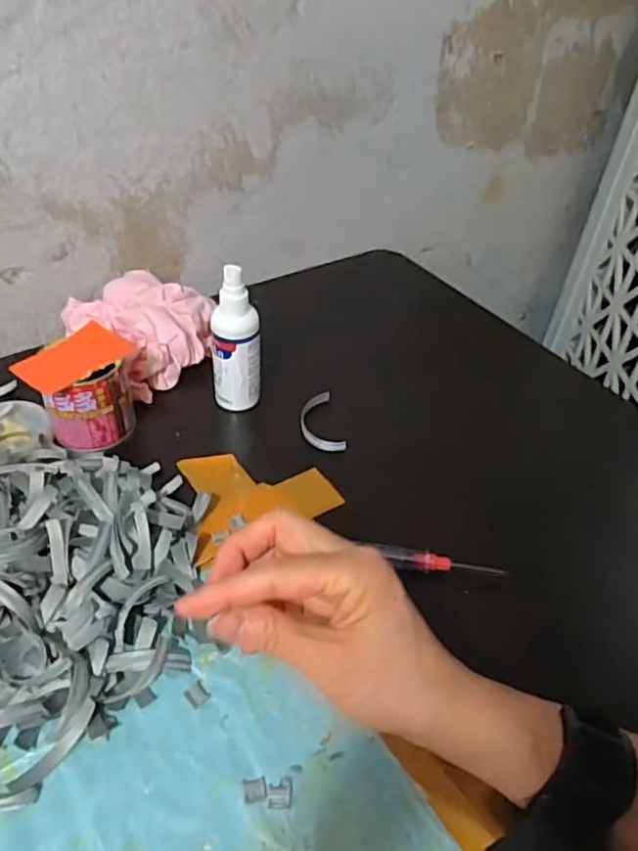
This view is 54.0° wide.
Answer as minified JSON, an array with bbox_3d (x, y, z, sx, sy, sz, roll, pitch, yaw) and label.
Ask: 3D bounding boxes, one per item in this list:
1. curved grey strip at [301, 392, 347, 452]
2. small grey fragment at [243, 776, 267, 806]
[{"bbox_3d":[0.000,-0.001,0.545,0.031,0.012,0.068,-6,44,-13],"label":"curved grey strip"},{"bbox_3d":[-0.034,0.192,0.331,0.012,0.004,0.012,-5,44,-11],"label":"small grey fragment"}]

